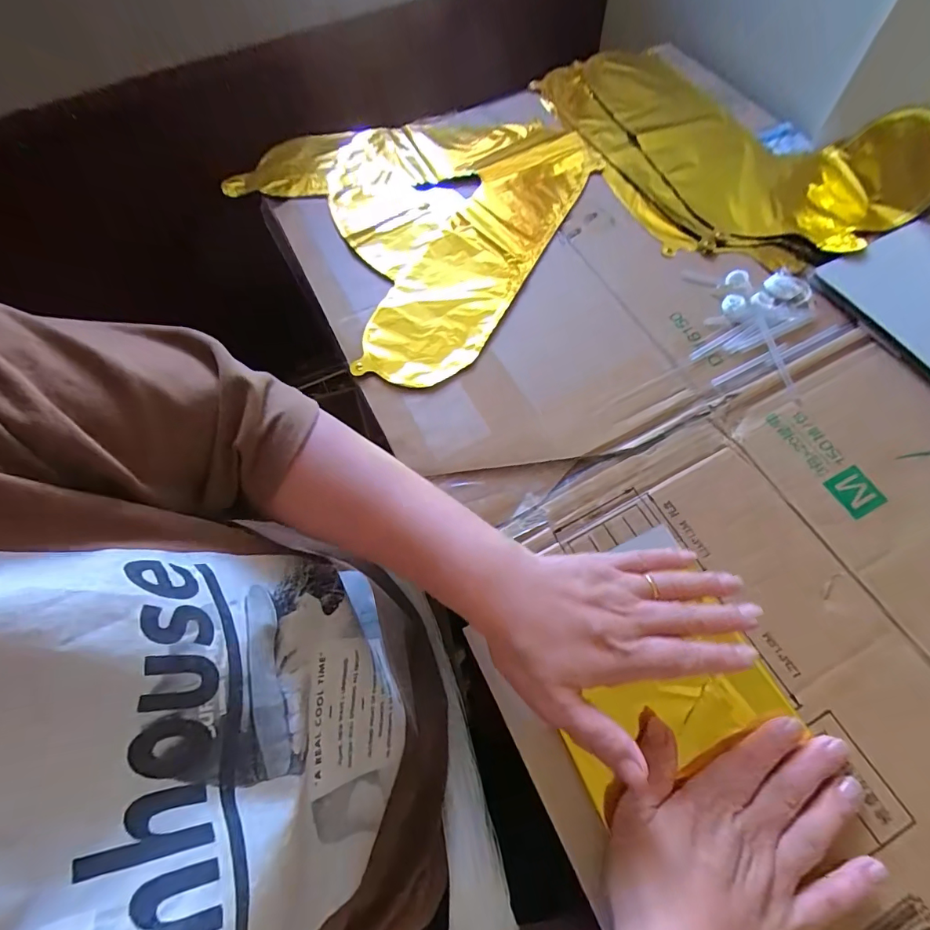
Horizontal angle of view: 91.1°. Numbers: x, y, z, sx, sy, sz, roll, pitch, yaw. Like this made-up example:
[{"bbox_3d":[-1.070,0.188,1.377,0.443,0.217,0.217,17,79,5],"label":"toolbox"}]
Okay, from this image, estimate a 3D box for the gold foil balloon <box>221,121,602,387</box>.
[{"bbox_3d":[-0.084,-0.285,0.494,0.364,0.035,0.378,28,69,13],"label":"gold foil balloon"}]

